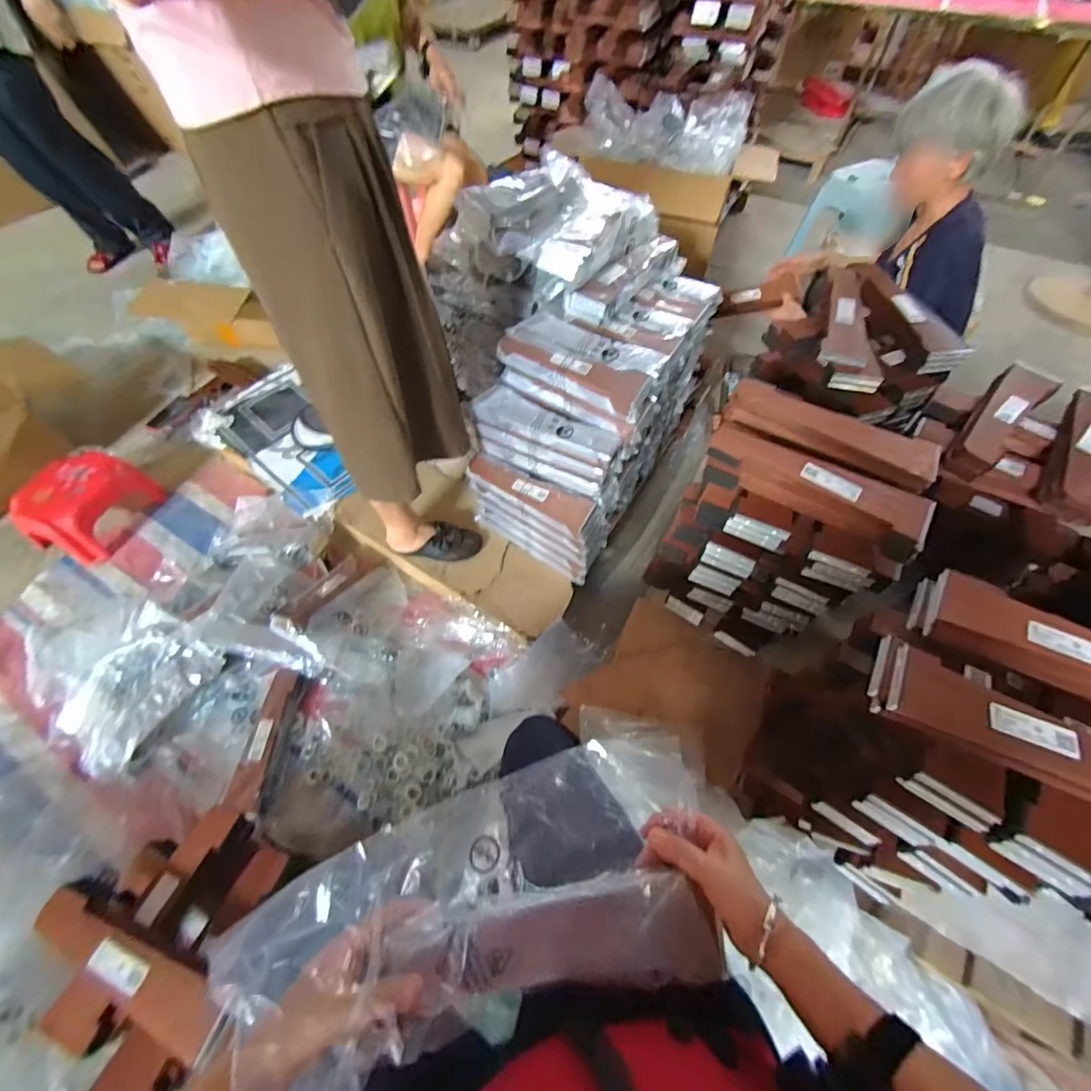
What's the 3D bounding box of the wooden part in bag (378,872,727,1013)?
[{"bbox_3d":[0.023,0.334,0.417,0.257,0.017,0.073,3,75,-12],"label":"wooden part in bag"}]

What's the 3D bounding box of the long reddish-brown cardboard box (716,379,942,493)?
[{"bbox_3d":[0.426,-0.171,0.752,0.305,0.054,0.075,28,60,17],"label":"long reddish-brown cardboard box"}]

